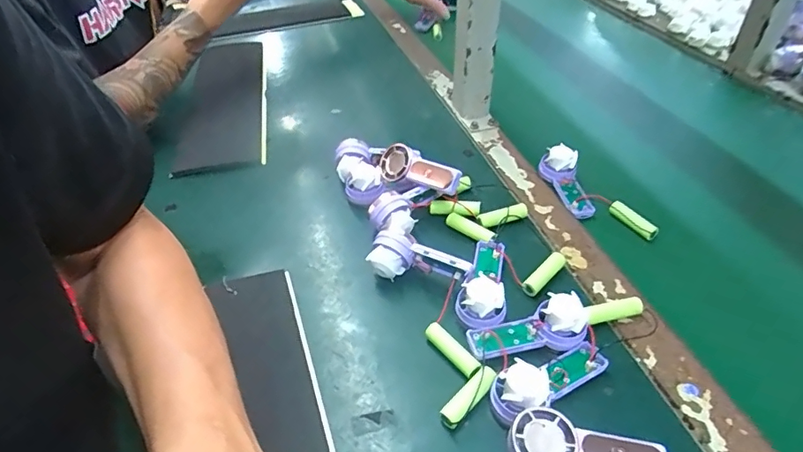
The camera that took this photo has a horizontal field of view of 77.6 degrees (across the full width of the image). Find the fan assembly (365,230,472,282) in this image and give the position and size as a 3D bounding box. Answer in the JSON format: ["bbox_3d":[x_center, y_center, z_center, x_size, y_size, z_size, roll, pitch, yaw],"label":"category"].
[{"bbox_3d":[0.014,0.036,0.430,0.086,0.036,0.028,19,46,22],"label":"fan assembly"}]

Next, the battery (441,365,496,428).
[{"bbox_3d":[0.048,0.121,0.355,0.048,0.014,0.014,-34,51,-30],"label":"battery"}]

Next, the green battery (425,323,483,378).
[{"bbox_3d":[0.038,0.095,0.384,0.012,0.012,0.052,-29,49,-27],"label":"green battery"}]

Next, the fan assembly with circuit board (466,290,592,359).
[{"bbox_3d":[0.096,0.080,0.381,0.088,0.022,0.032,-17,43,3],"label":"fan assembly with circuit board"}]

